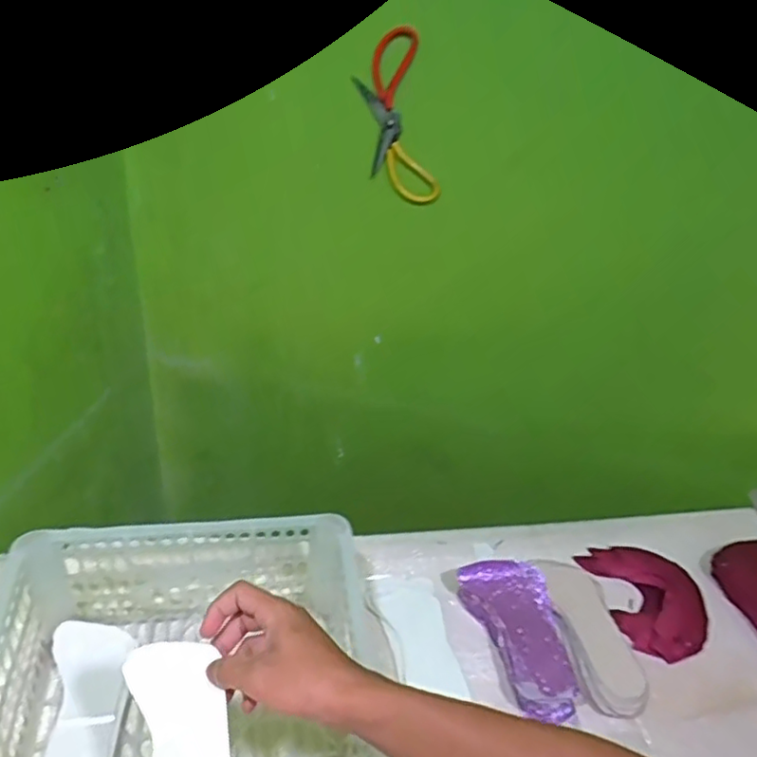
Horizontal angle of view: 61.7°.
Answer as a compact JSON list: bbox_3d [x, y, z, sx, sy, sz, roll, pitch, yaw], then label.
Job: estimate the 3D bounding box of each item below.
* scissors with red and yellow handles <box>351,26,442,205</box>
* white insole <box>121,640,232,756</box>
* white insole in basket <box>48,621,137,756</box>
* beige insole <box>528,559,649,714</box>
[{"bbox_3d":[0.036,-0.390,0.949,0.141,0.231,0.024,12,35,6],"label":"scissors with red and yellow handles"},{"bbox_3d":[-0.132,0.255,0.433,0.064,0.017,0.161,-10,46,-24],"label":"white insole"},{"bbox_3d":[-0.273,0.309,0.601,0.071,0.019,0.168,-6,37,-19],"label":"white insole in basket"},{"bbox_3d":[0.240,0.285,0.731,0.079,0.025,0.195,-2,36,-14],"label":"beige insole"}]

